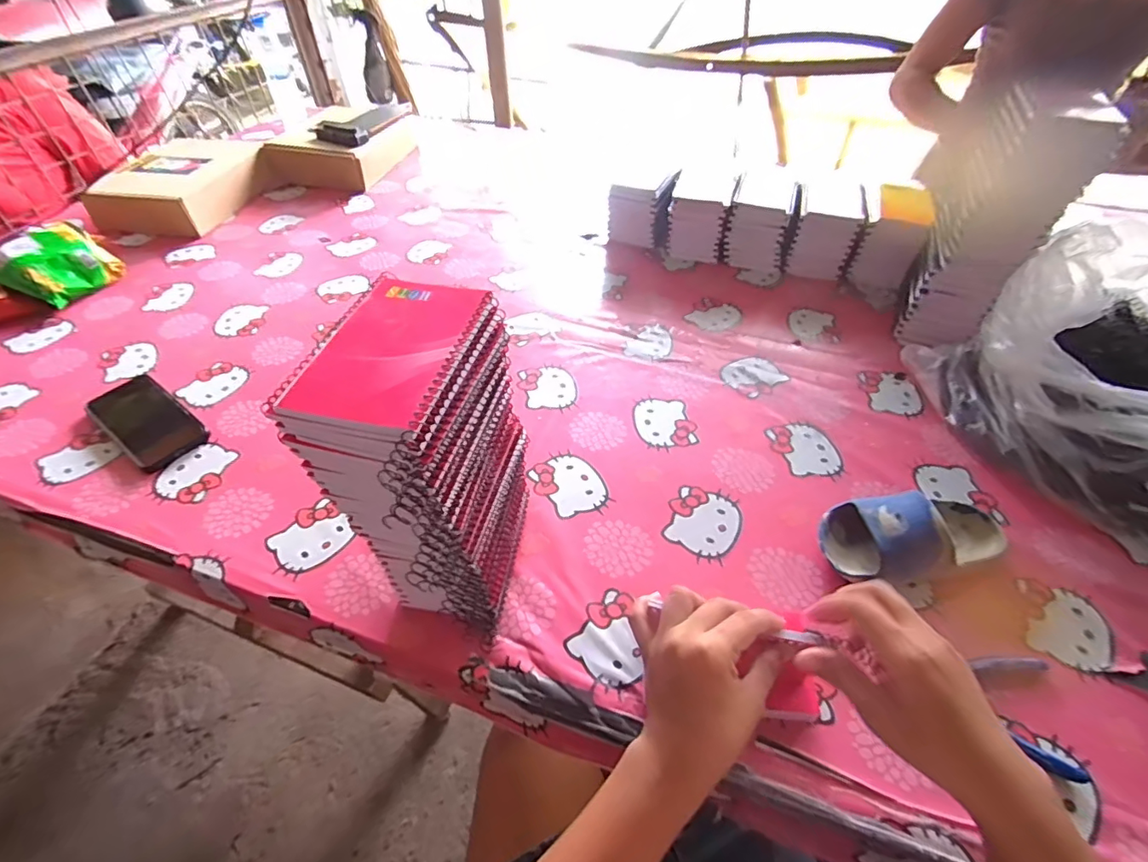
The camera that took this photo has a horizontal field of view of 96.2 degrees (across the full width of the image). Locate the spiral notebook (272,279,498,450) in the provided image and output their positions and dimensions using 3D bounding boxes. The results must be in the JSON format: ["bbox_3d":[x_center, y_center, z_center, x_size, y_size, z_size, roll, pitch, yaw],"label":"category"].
[{"bbox_3d":[-0.105,-0.049,0.311,0.083,0.013,0.138,10,48,8],"label":"spiral notebook"}]

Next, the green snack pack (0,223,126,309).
[{"bbox_3d":[-0.797,-0.256,0.793,0.119,0.037,0.141,42,52,-16],"label":"green snack pack"}]

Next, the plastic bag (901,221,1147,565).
[{"bbox_3d":[0.626,-0.049,0.550,0.332,0.168,0.340,-12,49,-11],"label":"plastic bag"}]

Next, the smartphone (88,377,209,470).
[{"bbox_3d":[-0.515,-0.013,0.620,0.170,0.015,0.075,30,54,24],"label":"smartphone"}]

